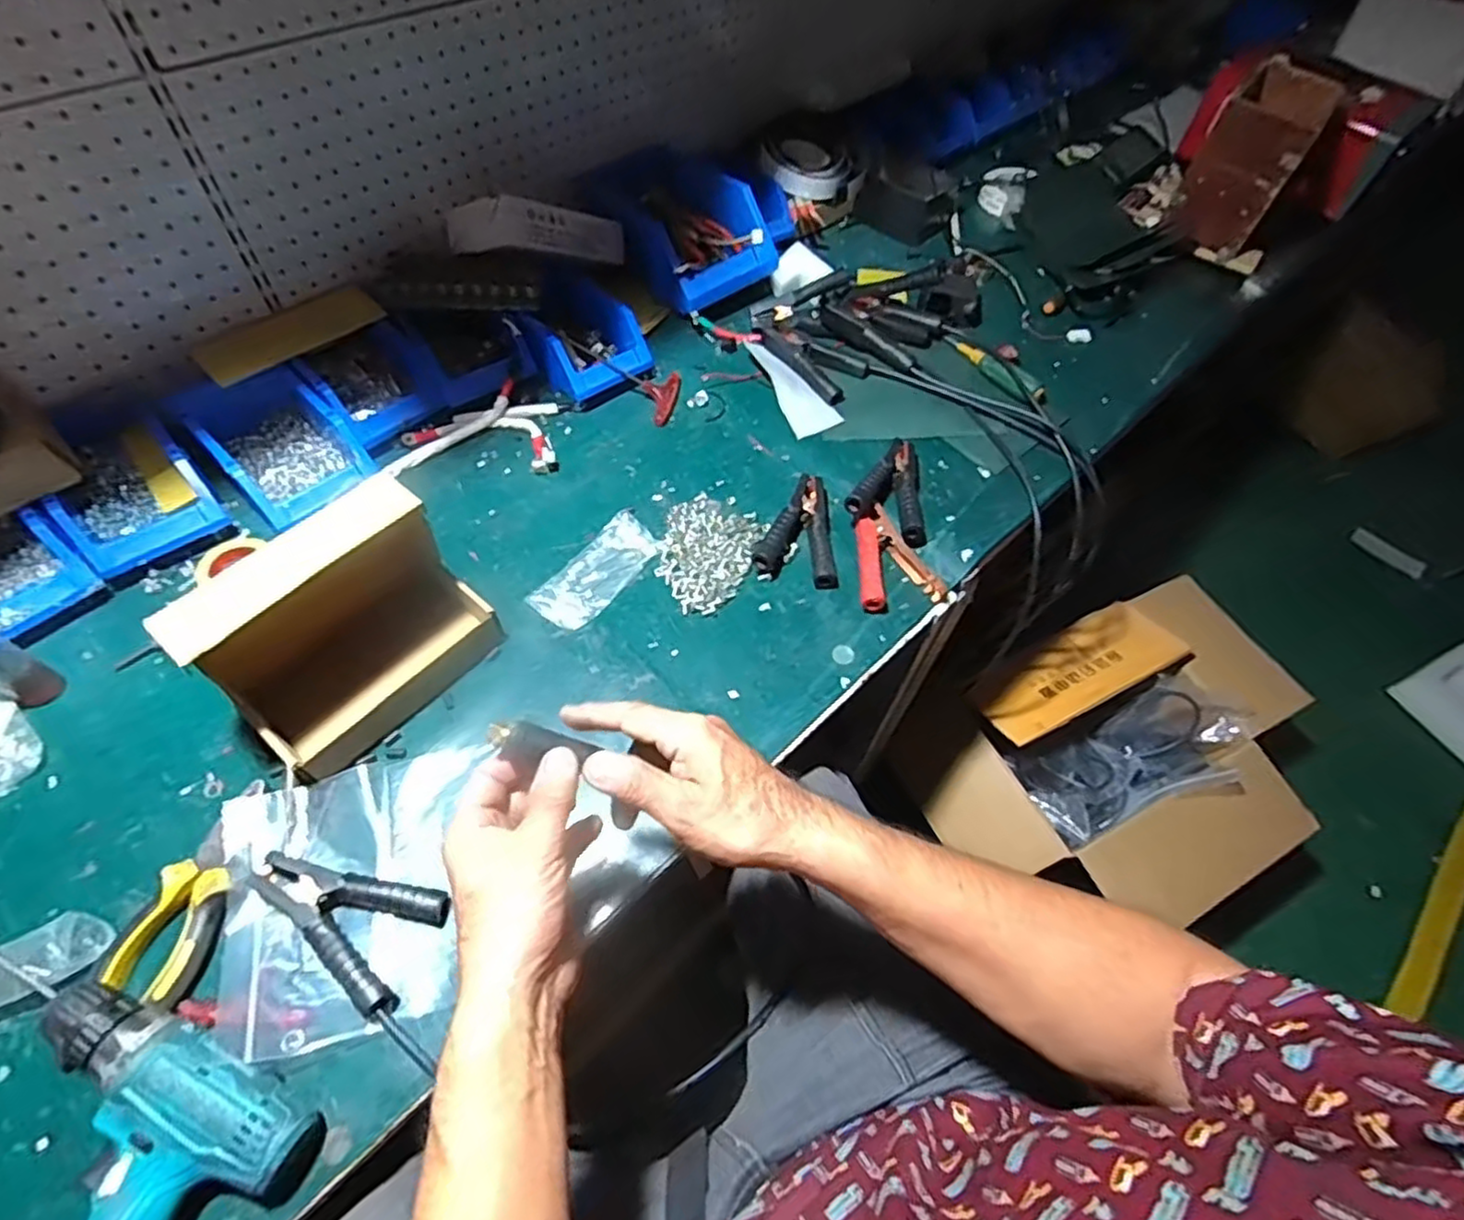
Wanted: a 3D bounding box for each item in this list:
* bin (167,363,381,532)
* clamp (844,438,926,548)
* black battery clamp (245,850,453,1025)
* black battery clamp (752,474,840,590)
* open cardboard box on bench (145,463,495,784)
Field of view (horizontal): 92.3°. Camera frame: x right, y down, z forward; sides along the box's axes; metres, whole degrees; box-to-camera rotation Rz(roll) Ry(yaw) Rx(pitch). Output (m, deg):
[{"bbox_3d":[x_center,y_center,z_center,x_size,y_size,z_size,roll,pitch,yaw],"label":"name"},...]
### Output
[{"bbox_3d":[-0.464,-0.170,0.719,0.160,0.068,0.115,39,62,19],"label":"bin"},{"bbox_3d":[0.183,-0.139,0.775,0.088,0.038,0.131,19,58,8],"label":"clamp"},{"bbox_3d":[-0.279,0.218,0.526,0.145,0.020,0.082,36,62,18],"label":"black battery clamp"},{"bbox_3d":[0.088,-0.081,0.735,0.082,0.027,0.133,25,59,11],"label":"black battery clamp"},{"bbox_3d":[-0.317,0.013,0.580,0.104,0.154,0.203,37,62,18],"label":"open cardboard box on bench"}]

